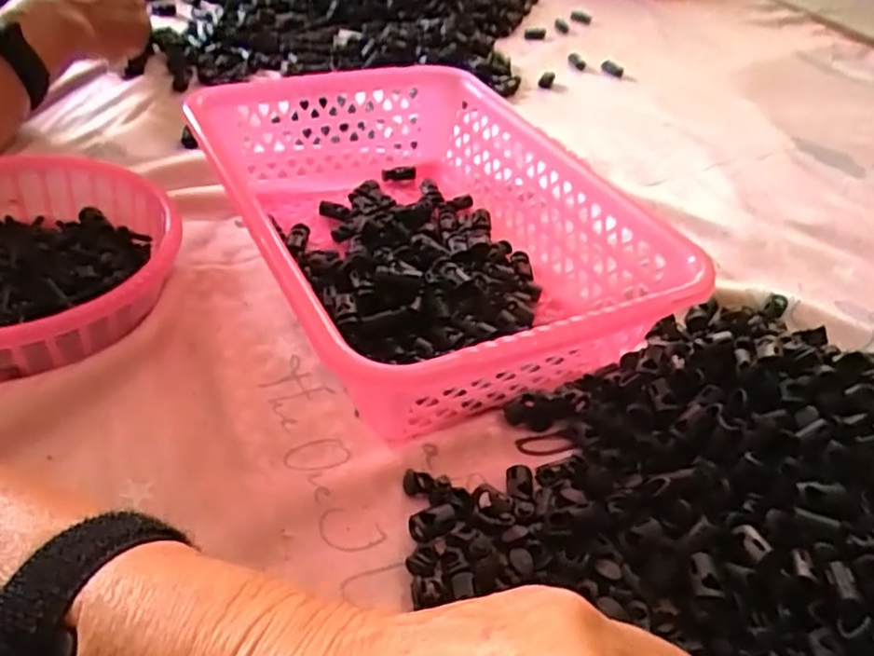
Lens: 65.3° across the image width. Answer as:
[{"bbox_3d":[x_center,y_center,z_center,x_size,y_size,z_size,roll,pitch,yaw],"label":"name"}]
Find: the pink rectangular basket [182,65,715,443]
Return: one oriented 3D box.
[{"bbox_3d":[-0.013,-0.062,0.421,0.211,0.075,0.301,-17,46,-25],"label":"pink rectangular basket"}]

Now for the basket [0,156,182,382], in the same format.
[{"bbox_3d":[-0.232,-0.032,0.376,0.164,0.051,0.167,4,41,-3],"label":"basket"}]

